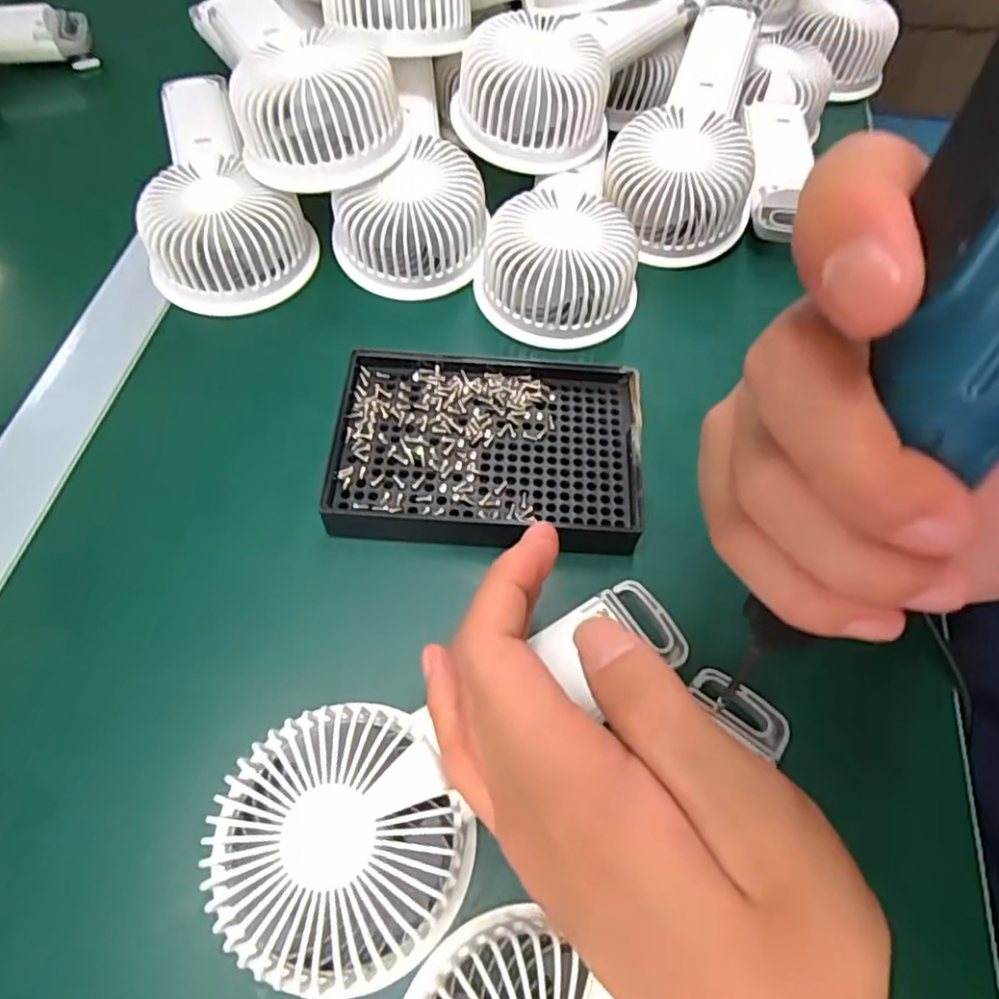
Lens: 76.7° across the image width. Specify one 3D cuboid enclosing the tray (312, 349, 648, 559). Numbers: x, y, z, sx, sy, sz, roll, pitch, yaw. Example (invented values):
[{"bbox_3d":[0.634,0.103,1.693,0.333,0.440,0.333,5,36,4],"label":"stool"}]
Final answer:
[{"bbox_3d":[-0.006,-0.024,0.291,0.137,0.016,0.096,4,62,-1],"label":"tray"}]

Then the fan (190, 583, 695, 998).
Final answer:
[{"bbox_3d":[-0.010,0.087,0.229,0.175,0.048,0.077,-34,69,-19],"label":"fan"}]

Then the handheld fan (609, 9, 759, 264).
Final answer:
[{"bbox_3d":[0.114,-0.221,0.368,0.079,0.036,0.168,15,79,5],"label":"handheld fan"}]

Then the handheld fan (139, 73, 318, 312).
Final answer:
[{"bbox_3d":[-0.165,-0.181,0.360,0.085,0.043,0.171,-21,65,-13],"label":"handheld fan"}]

